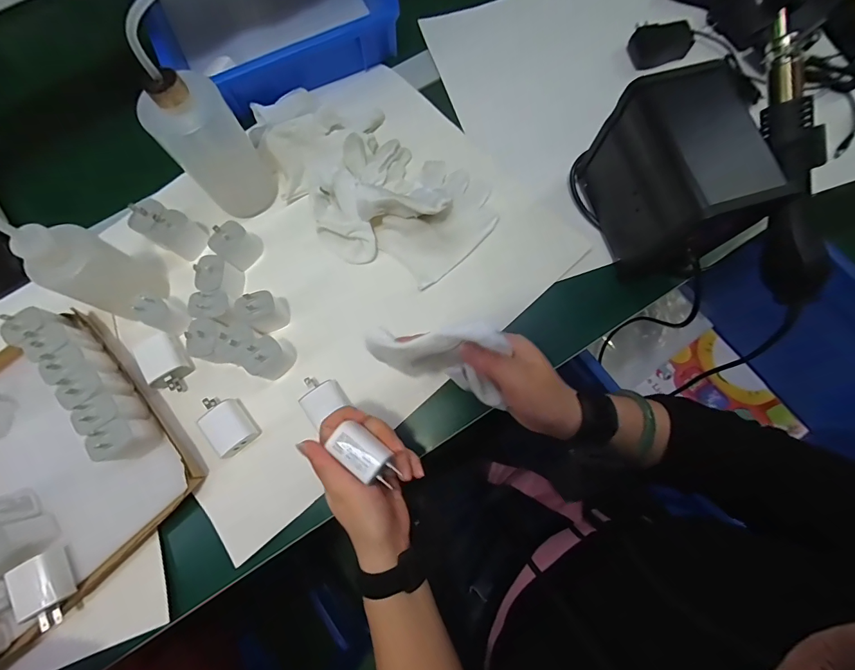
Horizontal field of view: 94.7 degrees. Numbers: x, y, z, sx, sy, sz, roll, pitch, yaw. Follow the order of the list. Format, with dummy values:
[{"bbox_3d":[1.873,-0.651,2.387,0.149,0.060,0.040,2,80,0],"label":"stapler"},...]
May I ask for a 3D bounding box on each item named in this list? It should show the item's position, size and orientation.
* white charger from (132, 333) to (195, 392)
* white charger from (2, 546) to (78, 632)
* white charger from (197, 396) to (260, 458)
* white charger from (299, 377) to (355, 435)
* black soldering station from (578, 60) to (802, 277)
[{"bbox_3d":[-0.286,0.031,0.434,0.045,0.029,0.061,-26,78,-5],"label":"white charger"},{"bbox_3d":[-0.357,0.239,0.369,0.036,0.031,0.061,-35,79,-7],"label":"white charger"},{"bbox_3d":[-0.213,0.092,0.418,0.042,0.030,0.064,-37,79,-7],"label":"white charger"},{"bbox_3d":[-0.112,0.067,0.421,0.043,0.023,0.050,-34,78,-8],"label":"white charger"},{"bbox_3d":[0.259,-0.160,0.413,0.115,0.132,0.168,-19,77,-3],"label":"black soldering station"}]

